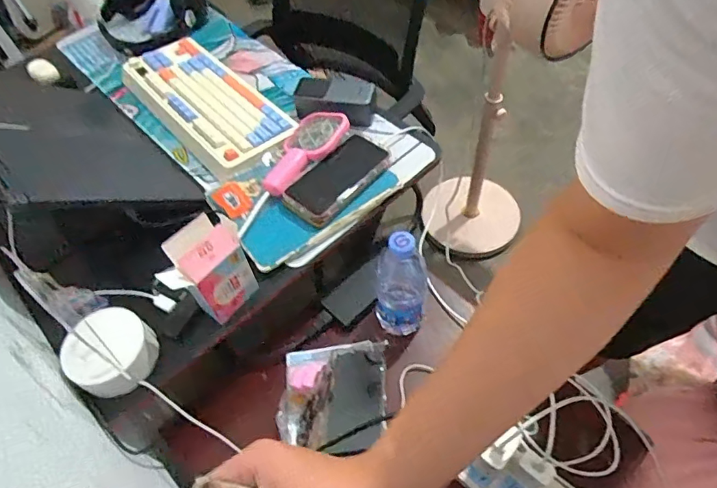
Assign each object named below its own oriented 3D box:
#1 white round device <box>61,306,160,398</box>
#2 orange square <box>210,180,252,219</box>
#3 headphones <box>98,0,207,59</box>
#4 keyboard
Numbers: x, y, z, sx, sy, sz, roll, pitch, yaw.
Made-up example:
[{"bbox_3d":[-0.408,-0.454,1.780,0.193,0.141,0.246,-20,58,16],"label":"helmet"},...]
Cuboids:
[{"bbox_3d":[-0.289,0.127,0.567,0.091,0.051,0.096,20,61,17],"label":"white round device"},{"bbox_3d":[-0.181,-0.066,0.683,0.042,0.010,0.064,-38,62,-18],"label":"orange square"},{"bbox_3d":[-0.397,-0.452,0.918,0.209,0.071,0.187,-19,58,-7],"label":"headphones"},{"bbox_3d":[-0.257,-0.244,0.810,0.157,0.032,0.337,-39,62,-19],"label":"keyboard"}]

